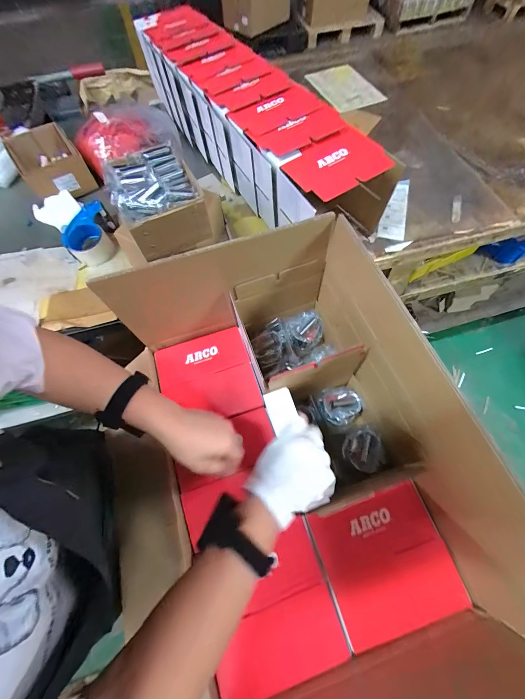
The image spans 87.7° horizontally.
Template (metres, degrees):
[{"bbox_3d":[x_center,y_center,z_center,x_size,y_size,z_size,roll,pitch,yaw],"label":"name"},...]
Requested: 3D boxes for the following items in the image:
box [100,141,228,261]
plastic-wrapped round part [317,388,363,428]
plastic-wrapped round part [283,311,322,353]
[{"bbox_3d":[-0.202,-0.294,0.528,0.150,0.089,0.194,-31,69,-10],"label":"box"},{"bbox_3d":[0.149,0.113,0.538,0.079,0.051,0.074,-1,67,2],"label":"plastic-wrapped round part"},{"bbox_3d":[0.093,-0.039,0.600,0.082,0.030,0.075,-1,67,2],"label":"plastic-wrapped round part"}]

